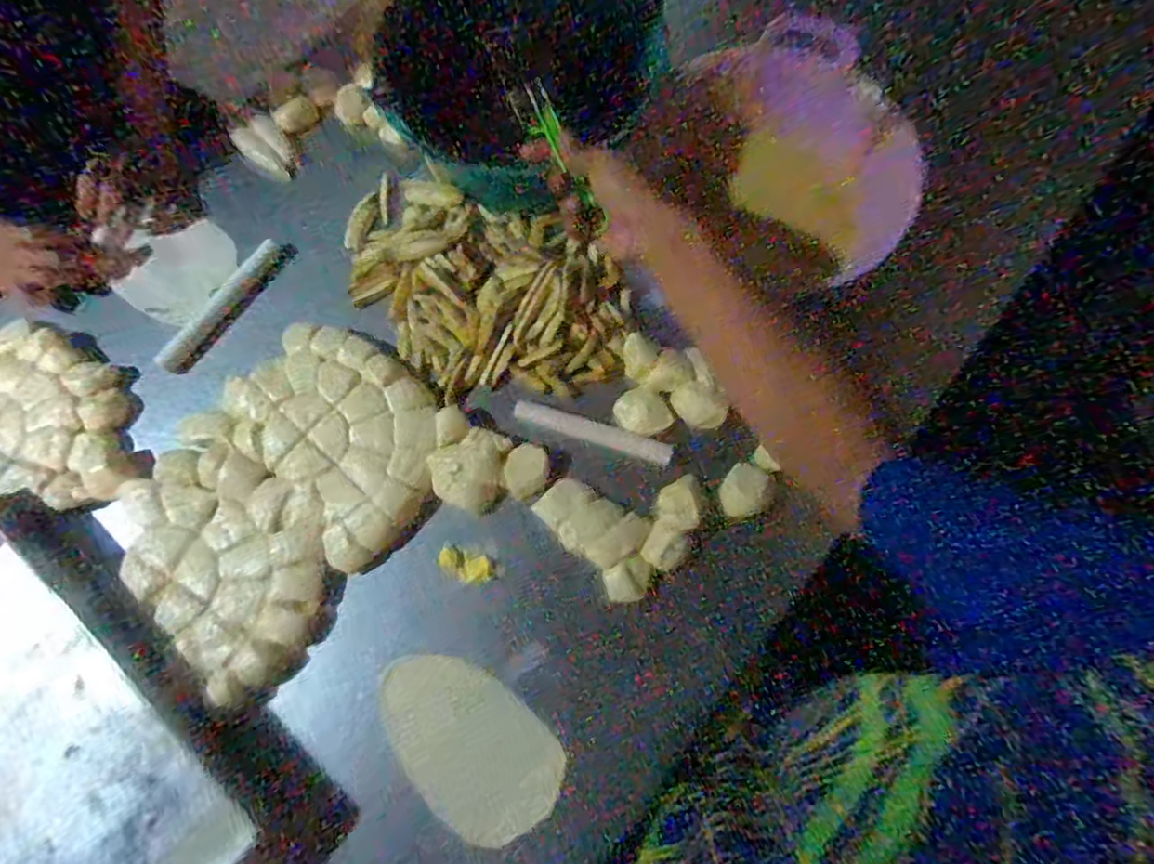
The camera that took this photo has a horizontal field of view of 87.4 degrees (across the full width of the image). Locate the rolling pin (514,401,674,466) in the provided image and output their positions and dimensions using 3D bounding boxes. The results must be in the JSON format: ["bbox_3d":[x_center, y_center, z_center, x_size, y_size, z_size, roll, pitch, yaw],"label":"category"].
[{"bbox_3d":[0.016,0.000,0.637,0.171,0.020,0.022,19,77,5],"label":"rolling pin"}]

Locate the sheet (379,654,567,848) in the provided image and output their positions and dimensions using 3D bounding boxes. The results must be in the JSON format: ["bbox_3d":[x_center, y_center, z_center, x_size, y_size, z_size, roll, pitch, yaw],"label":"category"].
[{"bbox_3d":[-0.106,0.293,0.574,0.189,0.012,0.117,40,80,9],"label":"sheet"}]

